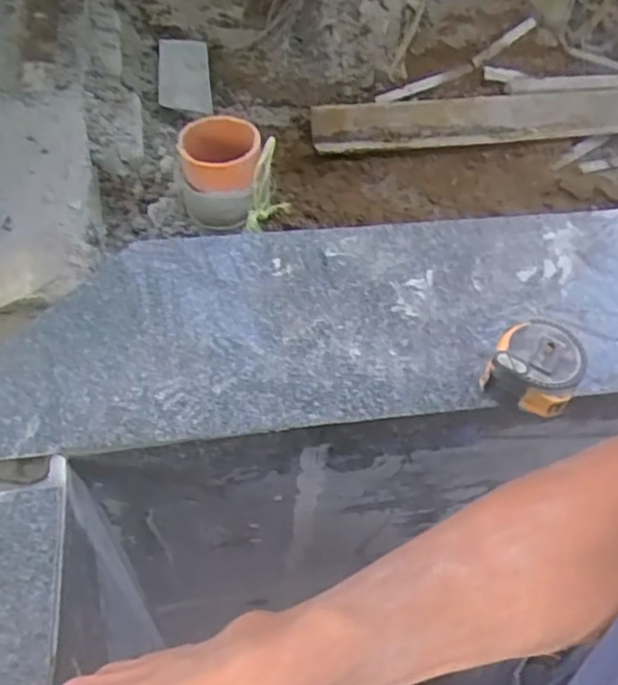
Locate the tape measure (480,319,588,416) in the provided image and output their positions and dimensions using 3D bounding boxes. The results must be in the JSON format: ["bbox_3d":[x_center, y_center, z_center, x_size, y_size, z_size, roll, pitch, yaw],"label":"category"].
[{"bbox_3d":[0.180,0.021,0.534,0.065,0.046,0.069,3,55,-4],"label":"tape measure"}]

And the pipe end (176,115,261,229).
[{"bbox_3d":[-0.093,-0.180,0.695,0.077,0.076,0.085,4,54,-2],"label":"pipe end"}]

